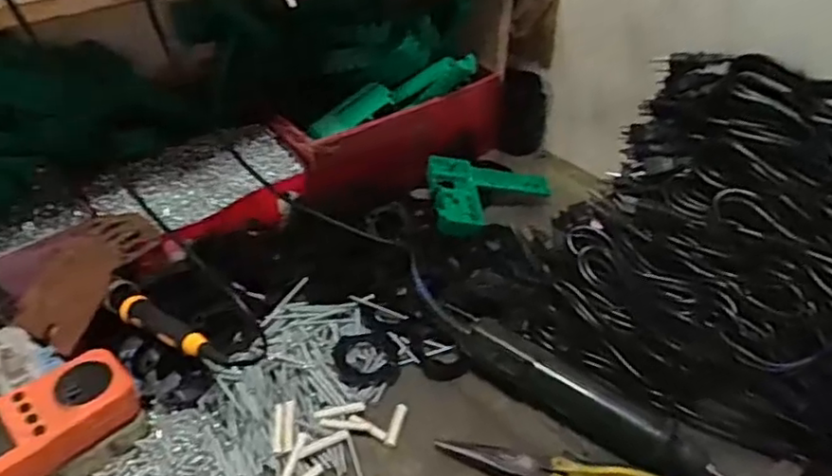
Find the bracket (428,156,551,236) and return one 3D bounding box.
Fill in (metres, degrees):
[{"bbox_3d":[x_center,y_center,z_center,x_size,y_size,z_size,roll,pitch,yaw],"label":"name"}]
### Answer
[{"bbox_3d":[0.092,-0.047,0.757,0.149,0.033,0.117,-1,42,-5],"label":"bracket"}]

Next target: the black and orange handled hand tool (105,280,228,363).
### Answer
[{"bbox_3d":[-0.202,0.070,0.516,0.157,0.021,0.026,19,42,36],"label":"black and orange handled hand tool"}]

